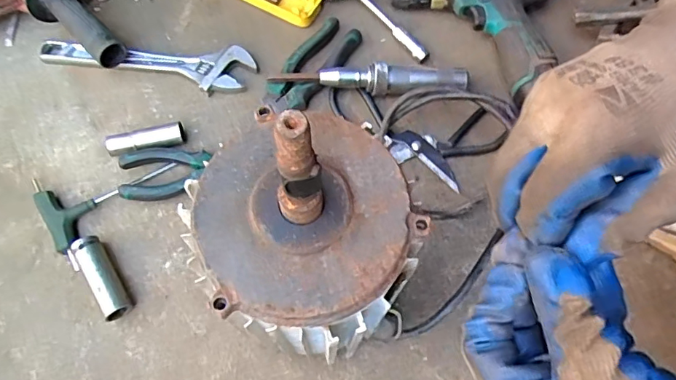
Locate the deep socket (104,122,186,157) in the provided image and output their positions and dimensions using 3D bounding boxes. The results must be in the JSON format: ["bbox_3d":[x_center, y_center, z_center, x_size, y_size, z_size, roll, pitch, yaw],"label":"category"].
[{"bbox_3d":[-0.199,-0.051,0.517,0.075,0.022,0.021,-14,67,-9],"label":"deep socket"}]

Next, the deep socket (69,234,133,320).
[{"bbox_3d":[-0.217,0.080,0.461,0.025,0.026,0.079,-32,71,-16],"label":"deep socket"}]

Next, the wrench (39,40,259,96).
[{"bbox_3d":[-0.210,-0.140,0.557,0.227,0.026,0.056,1,68,-1],"label":"wrench"}]

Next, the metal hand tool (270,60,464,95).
[{"bbox_3d":[0.035,-0.120,0.545,0.209,0.031,0.025,1,66,-3],"label":"metal hand tool"}]

